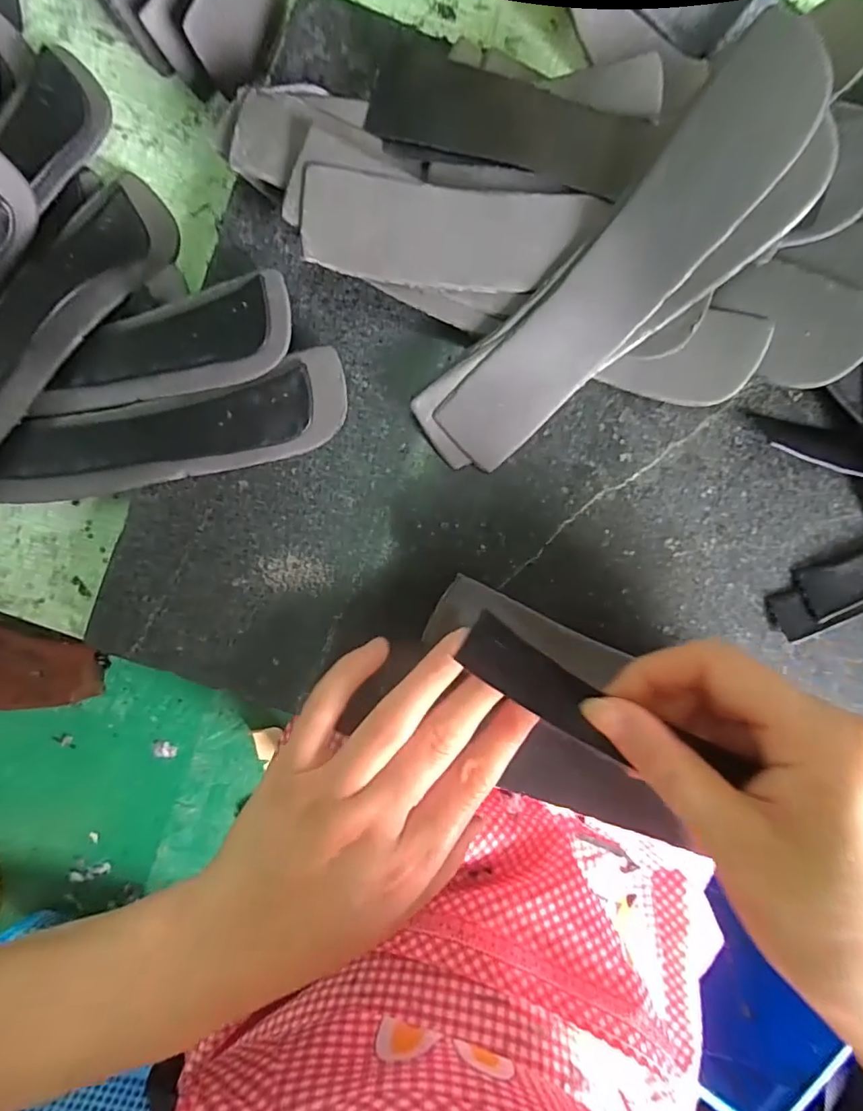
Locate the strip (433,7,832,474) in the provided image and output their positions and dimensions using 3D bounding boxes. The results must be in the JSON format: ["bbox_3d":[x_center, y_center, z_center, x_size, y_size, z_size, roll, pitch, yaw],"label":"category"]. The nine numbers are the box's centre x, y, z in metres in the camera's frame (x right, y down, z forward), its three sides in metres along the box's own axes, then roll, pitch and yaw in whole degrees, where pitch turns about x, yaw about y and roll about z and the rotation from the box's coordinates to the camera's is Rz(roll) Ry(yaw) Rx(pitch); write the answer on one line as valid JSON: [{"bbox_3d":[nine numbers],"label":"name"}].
[{"bbox_3d":[0.069,-0.104,0.204,0.038,0.020,0.166,42,113,-3],"label":"strip"}]

